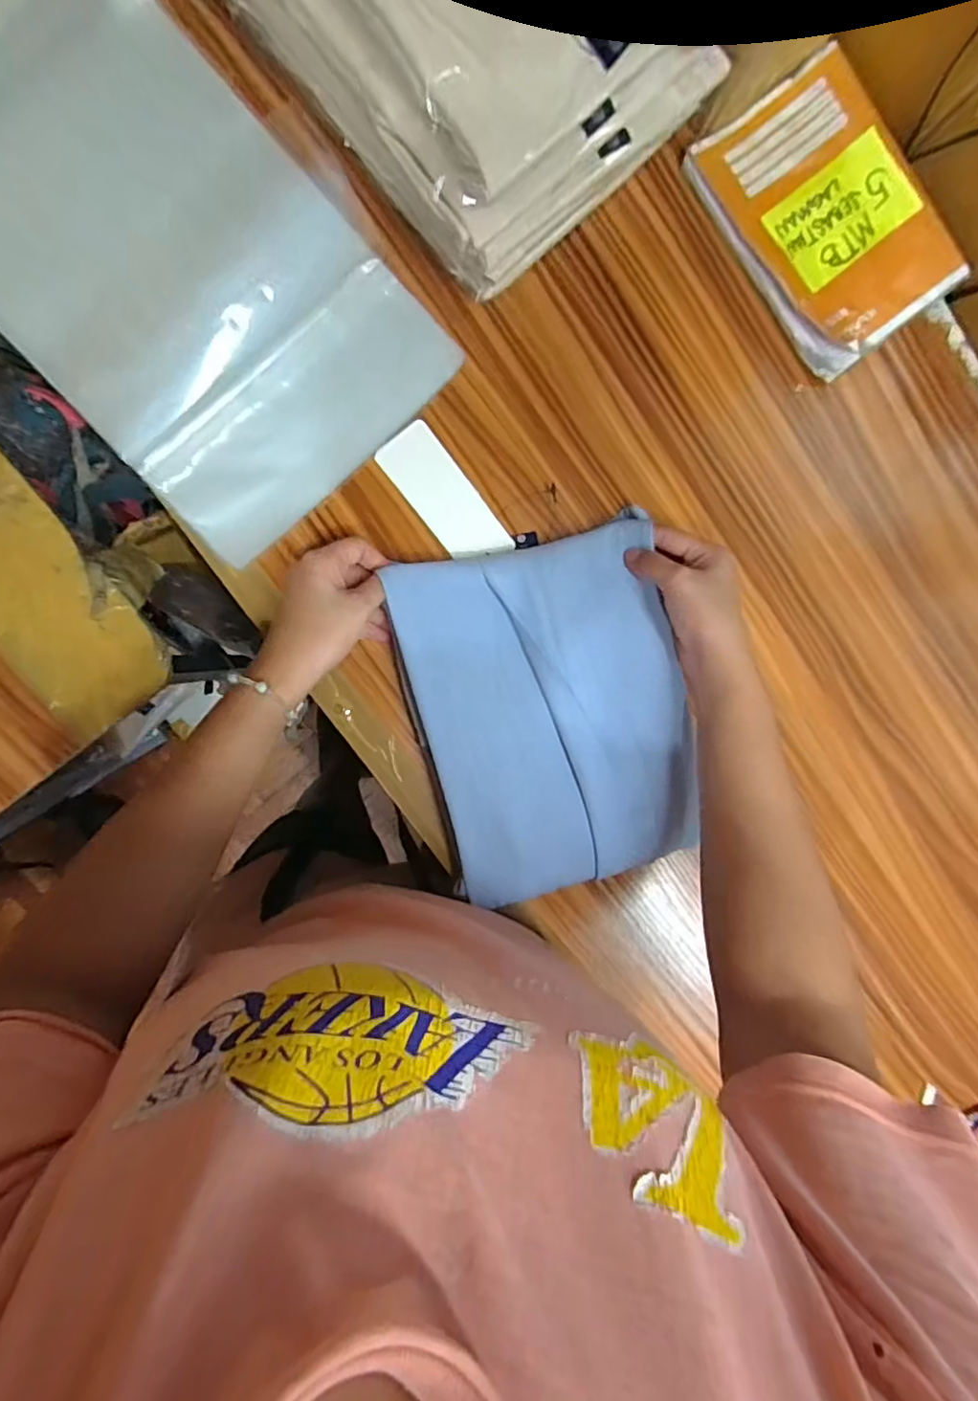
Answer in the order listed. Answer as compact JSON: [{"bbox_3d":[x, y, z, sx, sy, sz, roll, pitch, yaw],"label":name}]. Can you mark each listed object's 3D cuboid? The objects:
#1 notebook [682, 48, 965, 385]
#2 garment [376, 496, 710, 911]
[{"bbox_3d":[0.264,-0.374,0.466,0.146,0.022,0.197,-38,97,-3],"label":"notebook"},{"bbox_3d":[0.048,0.011,0.446,0.195,0.027,0.254,-15,95,-6],"label":"garment"}]

